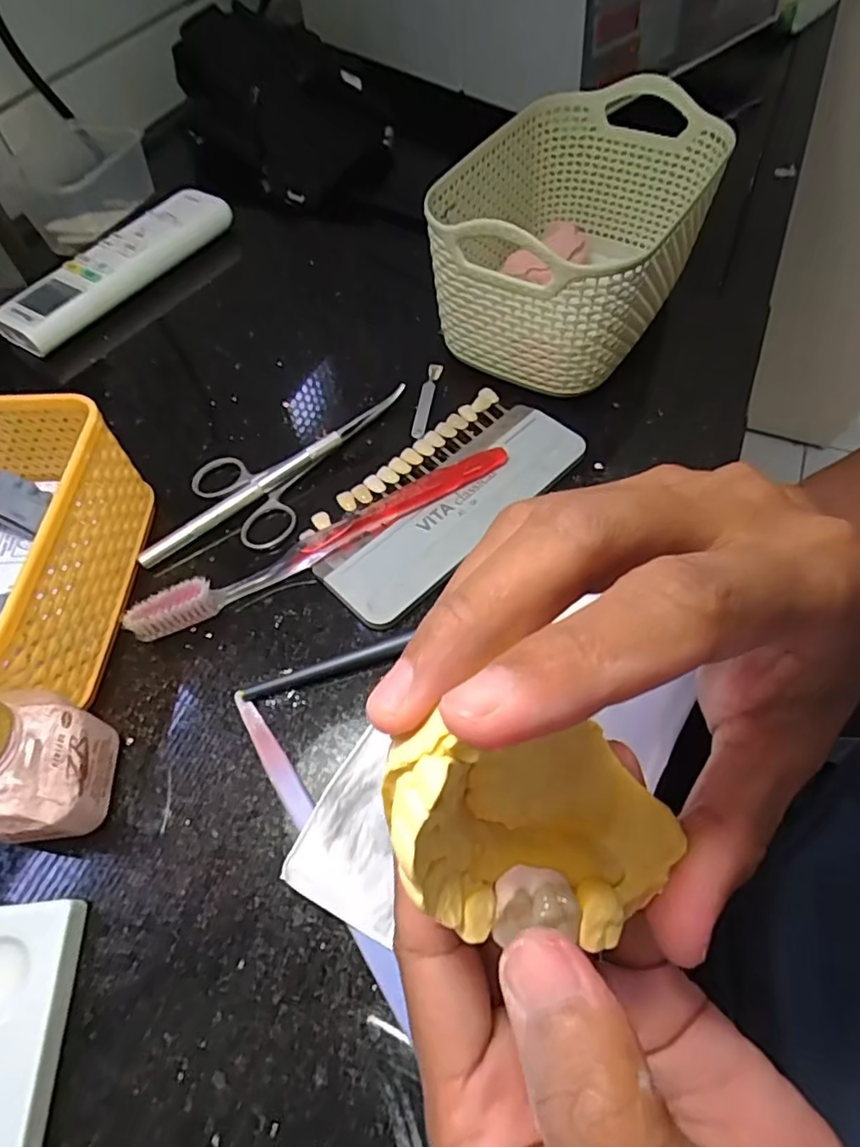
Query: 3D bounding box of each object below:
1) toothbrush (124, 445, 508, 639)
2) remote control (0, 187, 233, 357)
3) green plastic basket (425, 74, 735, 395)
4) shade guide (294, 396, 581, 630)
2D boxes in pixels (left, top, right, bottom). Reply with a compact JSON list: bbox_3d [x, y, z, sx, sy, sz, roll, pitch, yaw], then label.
[{"bbox_3d":[-0.045,-0.016,0.277,0.186,0.020,0.013,-26,61,-15],"label":"toothbrush"},{"bbox_3d":[-0.210,-0.211,0.403,0.044,0.022,0.175,28,62,18],"label":"remote control"},{"bbox_3d":[0.077,-0.183,0.333,0.113,0.096,0.168,29,62,18],"label":"green plastic basket"},{"bbox_3d":[0.007,-0.038,0.294,0.145,0.014,0.067,-40,65,-22],"label":"shade guide"}]

